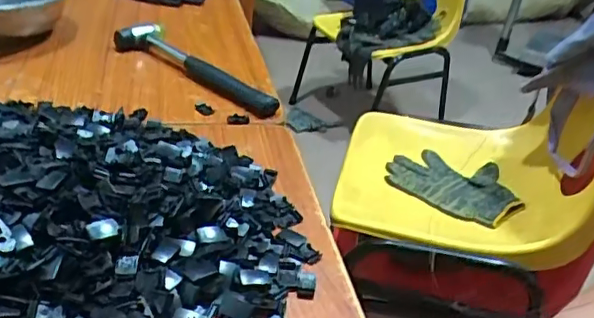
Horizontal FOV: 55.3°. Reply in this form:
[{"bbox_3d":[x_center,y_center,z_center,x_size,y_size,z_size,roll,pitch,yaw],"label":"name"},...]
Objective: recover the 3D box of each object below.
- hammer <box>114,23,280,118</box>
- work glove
[{"bbox_3d":[-0.110,-0.098,0.592,0.226,0.020,0.046,29,38,30],"label":"hammer"},{"bbox_3d":[0.244,0.034,0.862,0.189,0.017,0.147,26,37,27],"label":"work glove"}]

